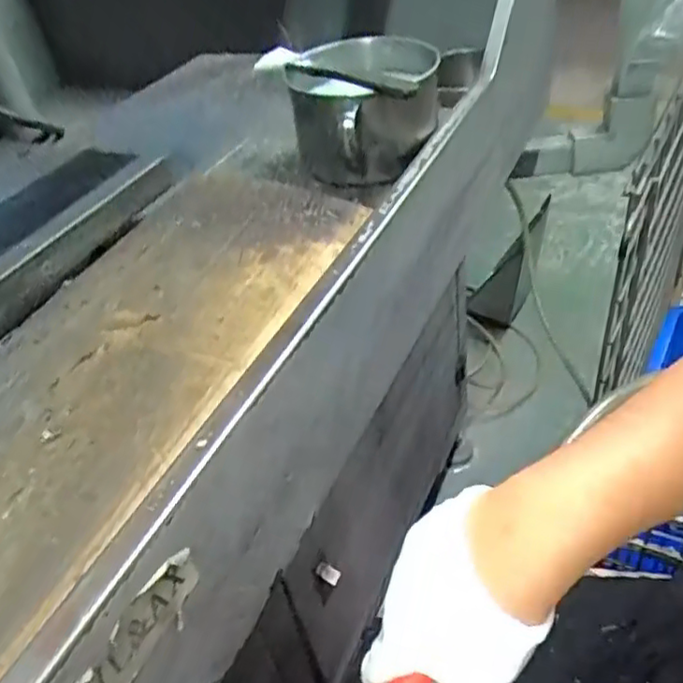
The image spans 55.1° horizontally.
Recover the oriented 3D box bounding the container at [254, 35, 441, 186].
[{"bbox_3d":[0.012,-0.200,0.569,0.137,0.096,0.139,-7,40,3],"label":"container"}]

